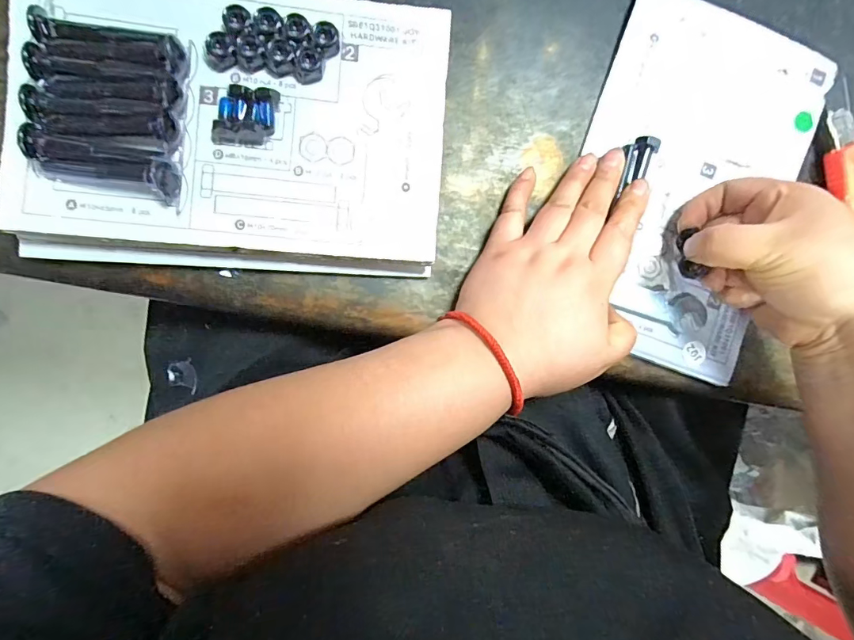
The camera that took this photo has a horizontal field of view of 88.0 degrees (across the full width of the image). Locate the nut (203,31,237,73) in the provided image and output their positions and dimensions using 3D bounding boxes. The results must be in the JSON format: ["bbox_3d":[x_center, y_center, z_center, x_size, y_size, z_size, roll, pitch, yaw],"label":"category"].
[{"bbox_3d":[-0.116,-0.150,0.247,0.019,0.008,0.015,-34,96,-2],"label":"nut"}]

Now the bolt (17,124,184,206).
[{"bbox_3d":[-0.174,-0.082,0.239,0.075,0.016,0.021,14,93,-6],"label":"bolt"}]

